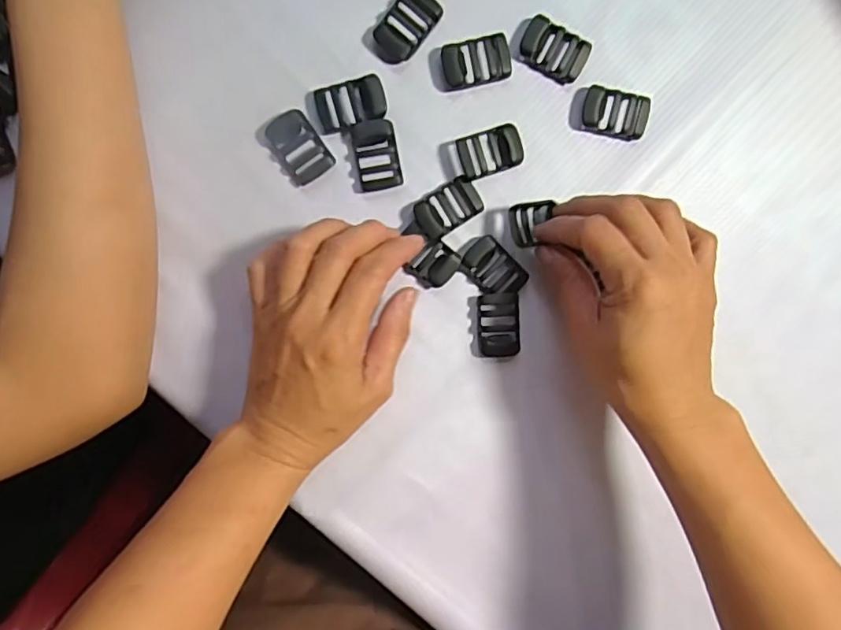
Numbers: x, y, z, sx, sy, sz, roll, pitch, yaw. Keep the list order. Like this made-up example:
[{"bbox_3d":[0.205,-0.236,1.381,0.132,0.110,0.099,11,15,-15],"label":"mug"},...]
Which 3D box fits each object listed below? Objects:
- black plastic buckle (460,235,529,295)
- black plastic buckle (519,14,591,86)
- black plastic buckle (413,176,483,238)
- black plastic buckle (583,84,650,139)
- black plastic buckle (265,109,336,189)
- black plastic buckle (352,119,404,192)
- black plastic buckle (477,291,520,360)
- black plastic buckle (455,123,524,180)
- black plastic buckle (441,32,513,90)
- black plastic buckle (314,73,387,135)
[{"bbox_3d":[0.043,-0.027,0.341,0.038,0.004,0.027,44,94,-8],"label":"black plastic buckle"},{"bbox_3d":[0.075,-0.150,0.327,0.039,0.004,0.026,30,95,-7],"label":"black plastic buckle"},{"bbox_3d":[0.016,-0.062,0.337,0.038,0.007,0.023,-32,98,2],"label":"black plastic buckle"},{"bbox_3d":[0.113,-0.117,0.335,0.038,0.006,0.024,12,97,-5],"label":"black plastic buckle"},{"bbox_3d":[-0.071,-0.095,0.330,0.028,0.006,0.038,-35,98,2],"label":"black plastic buckle"},{"bbox_3d":[-0.025,-0.092,0.333,0.024,0.004,0.038,-10,98,-2],"label":"black plastic buckle"},{"bbox_3d":[0.048,0.006,0.348,0.024,0.004,0.039,-4,98,-2],"label":"black plastic buckle"},{"bbox_3d":[0.041,-0.094,0.334,0.038,0.009,0.025,-17,98,0],"label":"black plastic buckle"},{"bbox_3d":[0.032,-0.144,0.329,0.038,0.004,0.024,-11,98,-1],"label":"black plastic buckle"},{"bbox_3d":[-0.039,-0.119,0.327,0.040,0.007,0.023,-16,98,-1],"label":"black plastic buckle"}]

